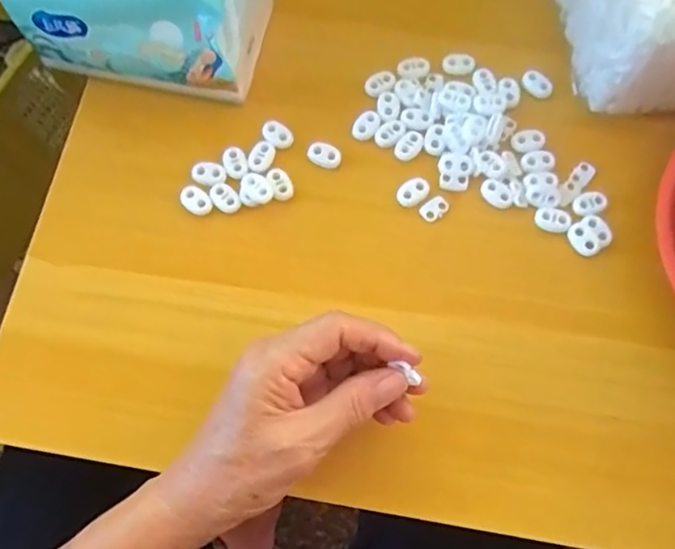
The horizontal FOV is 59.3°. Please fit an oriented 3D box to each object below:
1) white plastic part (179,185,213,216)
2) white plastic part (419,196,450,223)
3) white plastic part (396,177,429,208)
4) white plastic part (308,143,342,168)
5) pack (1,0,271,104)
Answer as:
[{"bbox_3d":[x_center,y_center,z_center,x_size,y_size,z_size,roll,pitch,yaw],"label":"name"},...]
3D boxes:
[{"bbox_3d":[-0.091,-0.047,0.381,0.021,0.006,0.016,43,76,14],"label":"white plastic part"},{"bbox_3d":[0.063,-0.042,0.384,0.019,0.004,0.012,-35,74,-11],"label":"white plastic part"},{"bbox_3d":[0.049,-0.053,0.384,0.022,0.004,0.015,-38,74,-12],"label":"white plastic part"},{"bbox_3d":[-0.008,-0.079,0.392,0.021,0.006,0.015,16,72,6],"label":"white plastic part"},{"bbox_3d":[-0.125,-0.179,0.376,0.146,0.085,0.089,9,71,4],"label":"pack"}]

